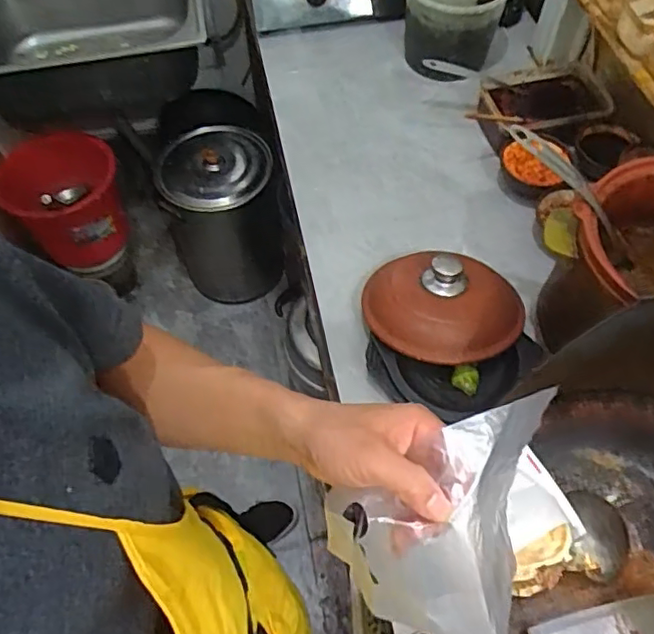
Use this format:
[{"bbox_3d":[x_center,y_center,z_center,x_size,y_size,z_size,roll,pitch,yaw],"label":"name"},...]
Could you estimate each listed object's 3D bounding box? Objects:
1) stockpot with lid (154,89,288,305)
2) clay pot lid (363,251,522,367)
[{"bbox_3d":[-0.268,-0.281,1.505,0.262,0.445,0.320,-12,60,-6],"label":"stockpot with lid"},{"bbox_3d":[0.153,-0.019,0.775,0.197,0.085,0.180,0,60,0],"label":"clay pot lid"}]

